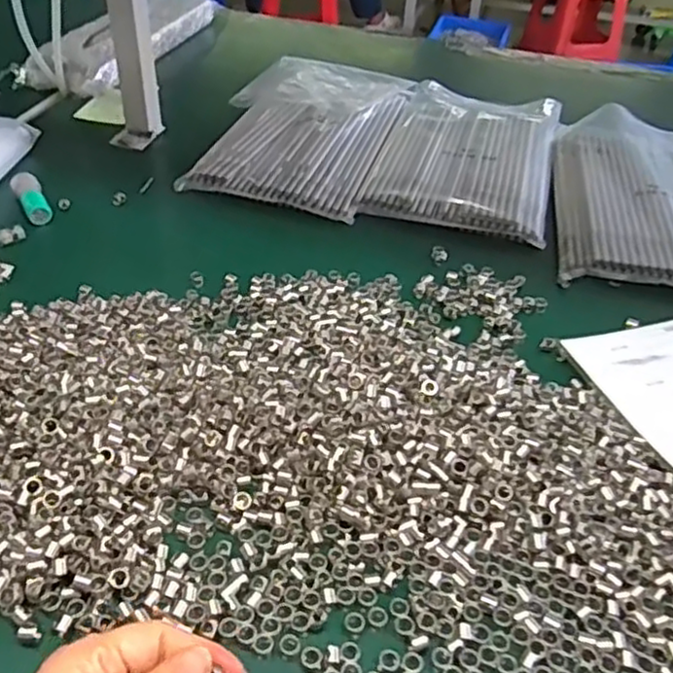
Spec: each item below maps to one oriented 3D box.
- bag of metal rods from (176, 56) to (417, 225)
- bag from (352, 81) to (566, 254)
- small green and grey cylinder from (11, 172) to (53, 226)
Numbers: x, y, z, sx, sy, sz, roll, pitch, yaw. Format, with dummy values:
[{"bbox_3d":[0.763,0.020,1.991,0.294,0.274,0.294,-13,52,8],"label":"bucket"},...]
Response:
[{"bbox_3d":[-0.034,-0.240,0.793,0.198,0.033,0.318,10,41,8],"label":"bag of metal rods"},{"bbox_3d":[0.152,-0.212,0.794,0.183,0.022,0.320,13,41,11],"label":"bag"},{"bbox_3d":[-0.286,-0.128,0.656,0.024,0.028,0.060,-20,45,-25],"label":"small green and grey cylinder"}]

